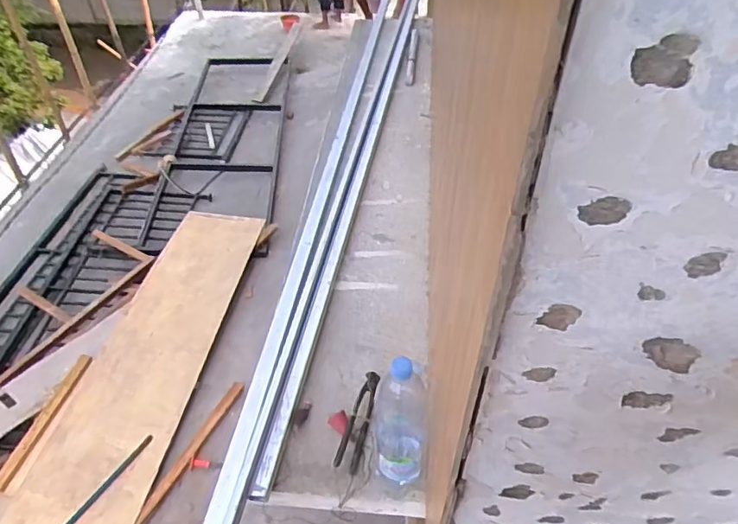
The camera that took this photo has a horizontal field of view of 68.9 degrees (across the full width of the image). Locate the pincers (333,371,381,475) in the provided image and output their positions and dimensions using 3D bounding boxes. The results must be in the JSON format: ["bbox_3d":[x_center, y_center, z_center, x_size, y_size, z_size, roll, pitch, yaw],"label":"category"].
[{"bbox_3d":[-0.018,0.320,1.108,0.045,0.023,0.218,11,46,11],"label":"pincers"}]

